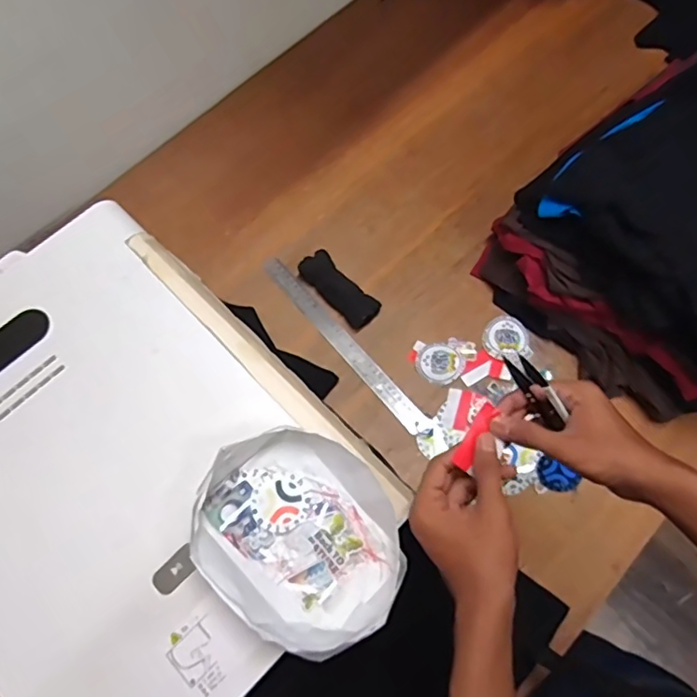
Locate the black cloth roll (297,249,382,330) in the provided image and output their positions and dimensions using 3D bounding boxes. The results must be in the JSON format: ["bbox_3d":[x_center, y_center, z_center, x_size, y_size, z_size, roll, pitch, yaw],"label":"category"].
[{"bbox_3d":[-0.013,-0.082,0.808,0.047,0.031,0.127,-42,74,-14],"label":"black cloth roll"}]

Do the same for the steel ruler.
[{"bbox_3d":[-0.009,-0.009,0.791,0.029,0.006,0.323,-38,74,-15],"label":"steel ruler"}]

